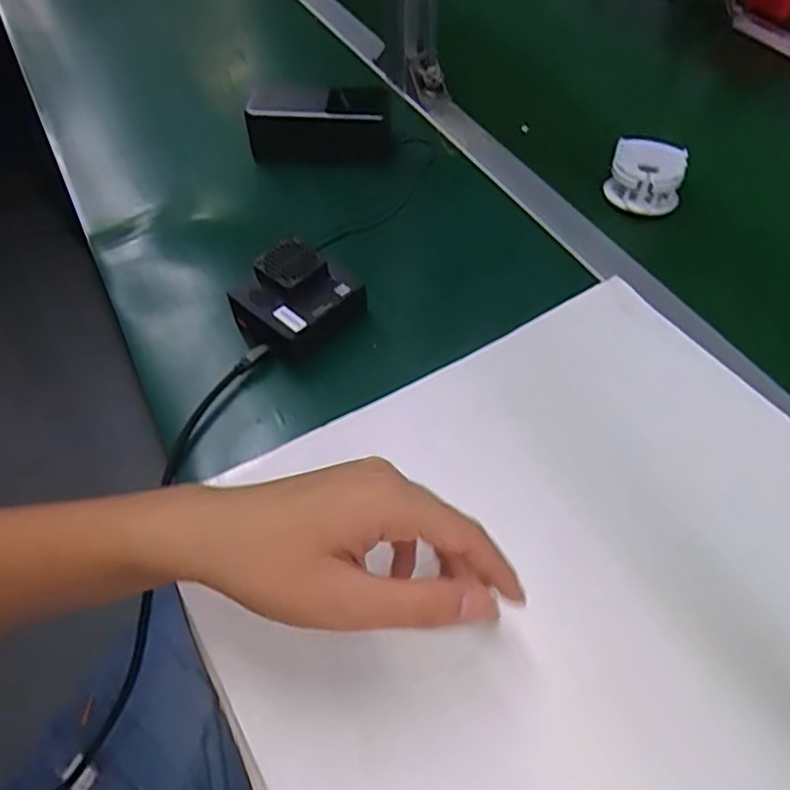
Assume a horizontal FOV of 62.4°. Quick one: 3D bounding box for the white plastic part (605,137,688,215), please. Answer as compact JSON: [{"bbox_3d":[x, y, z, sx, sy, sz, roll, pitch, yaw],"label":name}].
[{"bbox_3d":[0.227,-0.199,0.592,0.063,0.036,0.074,18,49,10],"label":"white plastic part"}]

